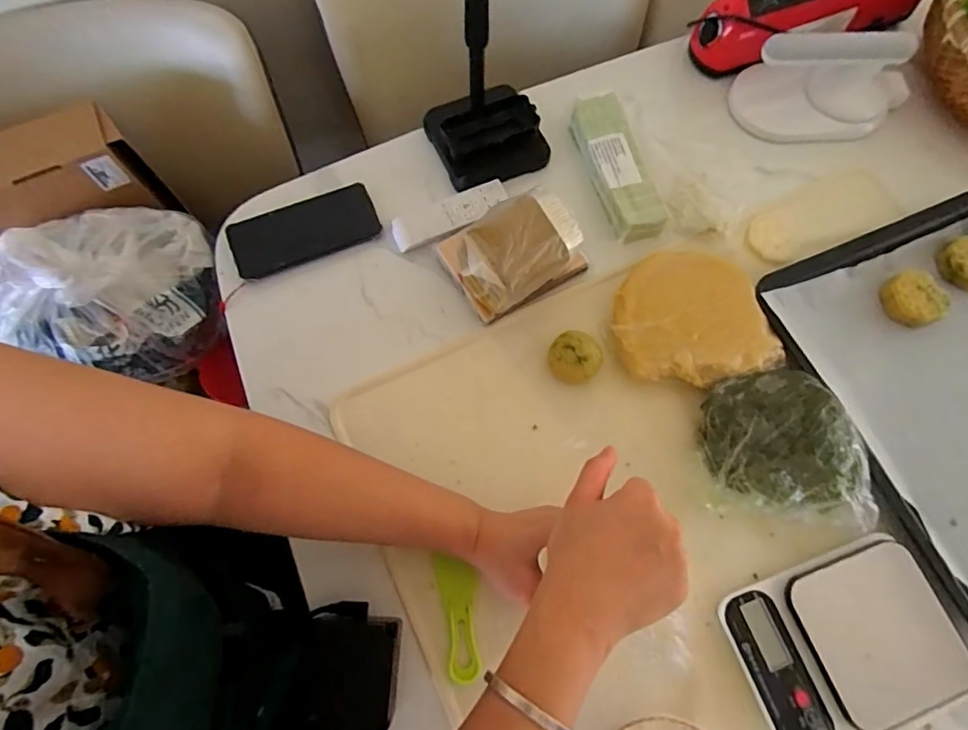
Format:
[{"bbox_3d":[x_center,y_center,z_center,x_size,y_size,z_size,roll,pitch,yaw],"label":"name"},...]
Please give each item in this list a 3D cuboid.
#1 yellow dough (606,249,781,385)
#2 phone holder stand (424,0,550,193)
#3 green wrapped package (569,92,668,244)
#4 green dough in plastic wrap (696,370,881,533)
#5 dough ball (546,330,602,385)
[{"bbox_3d":[0.208,-0.047,0.529,0.156,0.041,0.145,0,72,-1],"label":"yellow dough"},{"bbox_3d":[0.005,-0.305,0.495,0.133,0.236,0.121,-11,72,-4],"label":"phone holder stand"},{"bbox_3d":[0.151,-0.228,0.589,0.060,0.049,0.179,-14,73,-5],"label":"green wrapped package"},{"bbox_3d":[0.277,0.072,0.469,0.140,0.080,0.130,9,72,2],"label":"green dough in plastic wrap"},{"bbox_3d":[0.092,-0.007,0.515,0.050,0.035,0.049,0,72,-1],"label":"dough ball"}]

